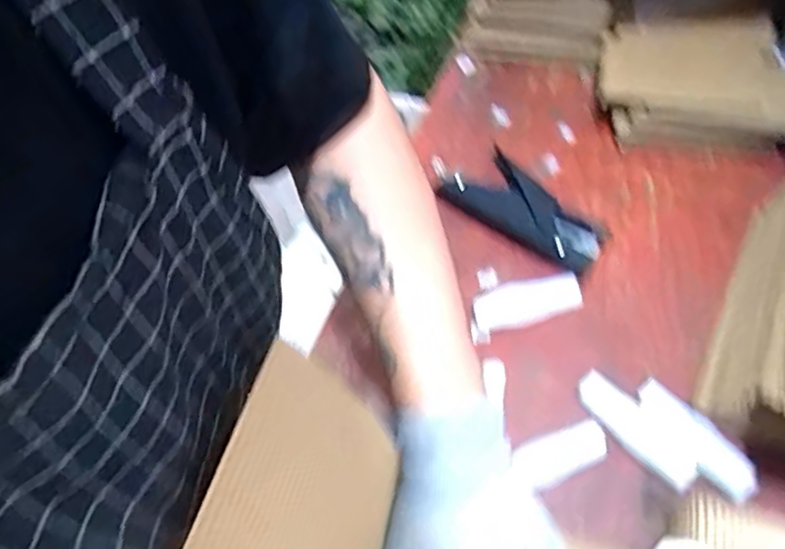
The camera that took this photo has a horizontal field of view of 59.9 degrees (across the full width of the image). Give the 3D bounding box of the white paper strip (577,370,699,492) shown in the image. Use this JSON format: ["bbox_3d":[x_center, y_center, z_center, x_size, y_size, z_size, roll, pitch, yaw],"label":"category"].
[{"bbox_3d":[0.174,0.110,0.489,0.030,0.005,0.099,-36,52,-11],"label":"white paper strip"}]

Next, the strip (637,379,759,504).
[{"bbox_3d":[0.211,0.114,0.476,0.035,0.004,0.099,-25,46,-20],"label":"strip"}]

